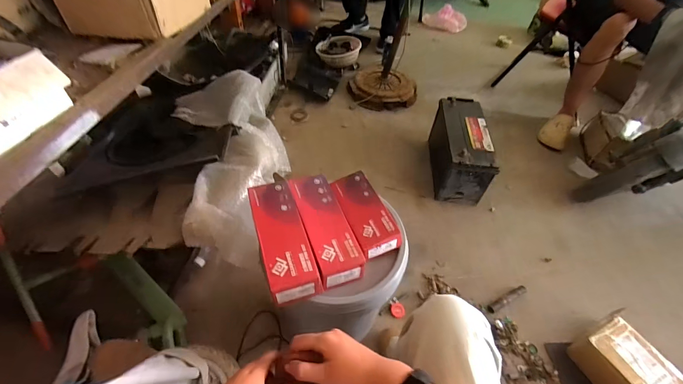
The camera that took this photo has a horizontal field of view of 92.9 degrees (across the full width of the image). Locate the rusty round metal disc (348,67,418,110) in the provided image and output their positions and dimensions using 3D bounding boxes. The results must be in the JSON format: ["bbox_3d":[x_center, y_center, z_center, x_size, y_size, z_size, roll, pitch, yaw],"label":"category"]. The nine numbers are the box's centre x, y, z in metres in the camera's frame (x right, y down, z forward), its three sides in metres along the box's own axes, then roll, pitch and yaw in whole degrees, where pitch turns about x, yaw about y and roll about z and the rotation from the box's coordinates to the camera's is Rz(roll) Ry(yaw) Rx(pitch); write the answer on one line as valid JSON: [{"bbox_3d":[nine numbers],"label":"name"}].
[{"bbox_3d":[0.214,-0.541,1.681,0.341,0.074,0.311,1,49,-2],"label":"rusty round metal disc"}]

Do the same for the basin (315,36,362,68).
[{"bbox_3d":[-0.015,-0.781,1.792,0.251,0.073,0.206,1,49,-4],"label":"basin"}]

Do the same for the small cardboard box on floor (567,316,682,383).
[{"bbox_3d":[0.729,0.451,0.833,0.154,0.107,0.200,-19,53,-18],"label":"small cardboard box on floor"}]

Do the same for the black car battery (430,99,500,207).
[{"bbox_3d":[0.463,-0.168,1.283,0.158,0.213,0.387,5,49,1],"label":"black car battery"}]

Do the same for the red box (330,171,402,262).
[{"bbox_3d":[0.044,0.043,0.671,0.087,0.052,0.174,-17,53,-19],"label":"red box"}]

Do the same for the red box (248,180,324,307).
[{"bbox_3d":[-0.113,0.083,0.610,0.088,0.053,0.235,-13,52,-16],"label":"red box"}]

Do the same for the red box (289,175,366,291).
[{"bbox_3d":[-0.033,0.065,0.649,0.088,0.056,0.235,-13,52,-16],"label":"red box"}]

